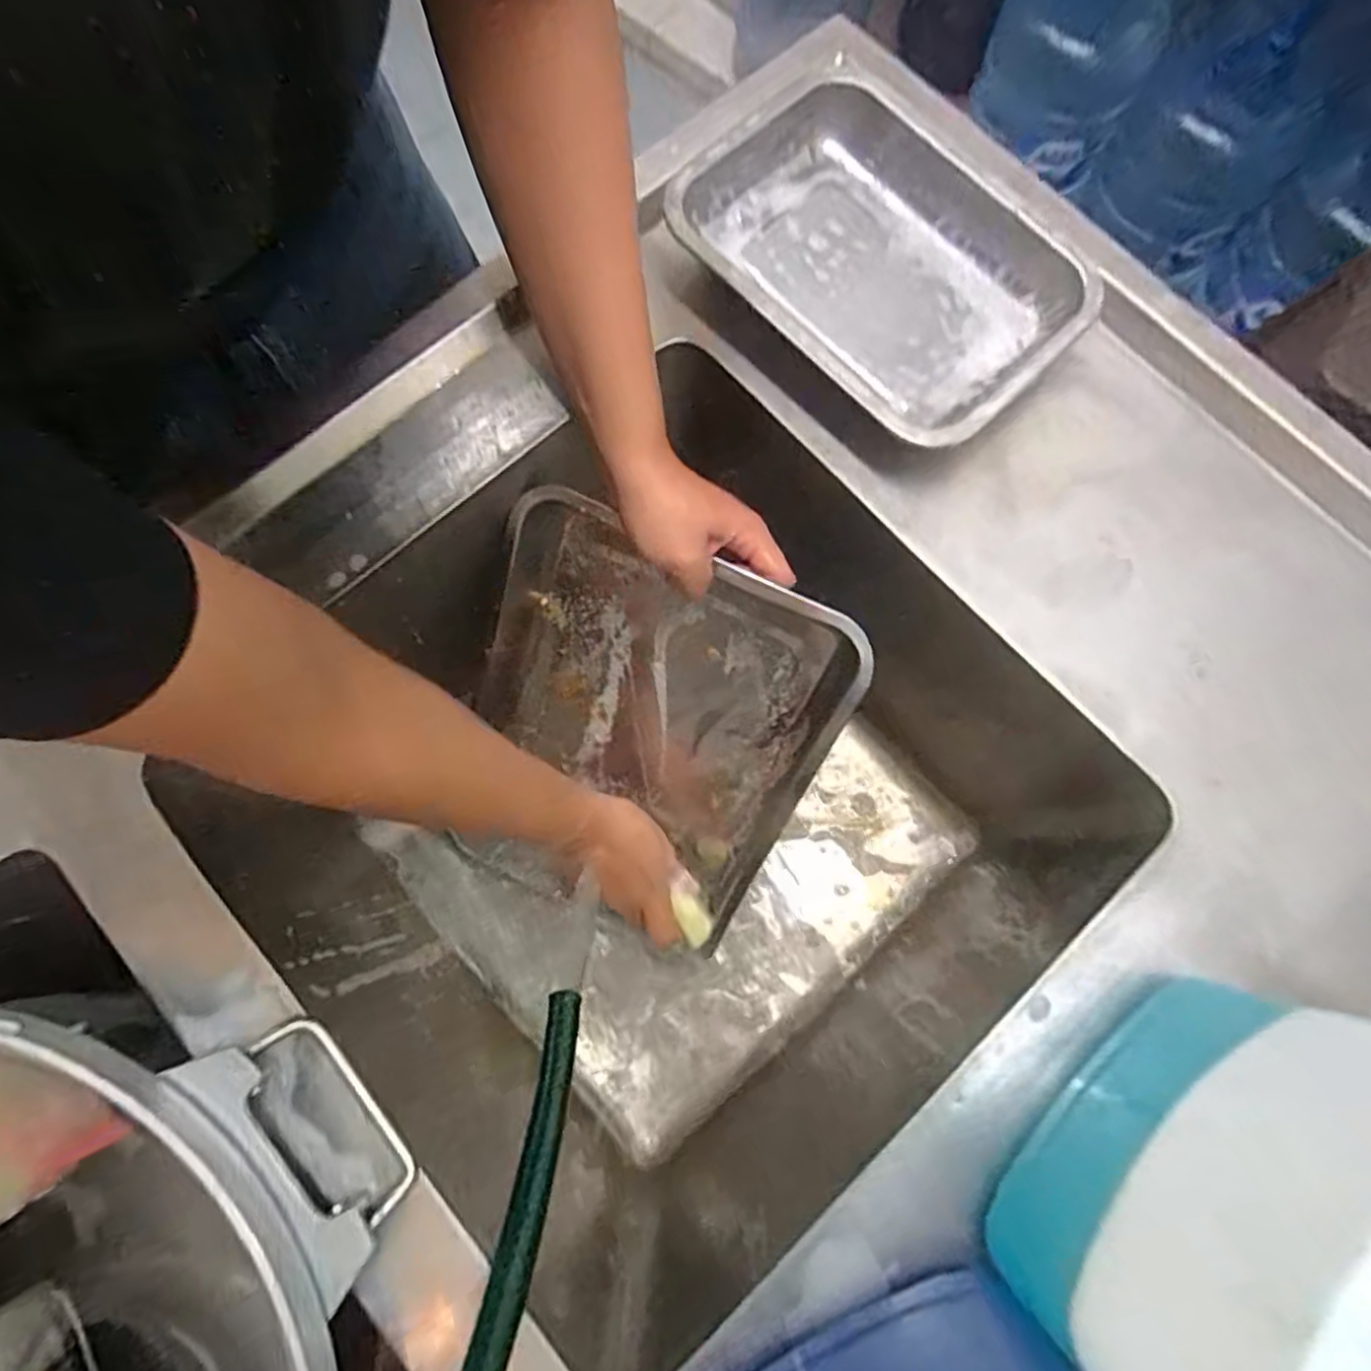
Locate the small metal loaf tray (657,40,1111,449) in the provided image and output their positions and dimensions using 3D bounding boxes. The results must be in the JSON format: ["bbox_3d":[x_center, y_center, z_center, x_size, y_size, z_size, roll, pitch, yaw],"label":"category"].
[{"bbox_3d":[0.138,-0.293,0.502,0.202,0.054,0.259,-43,80,-10],"label":"small metal loaf tray"}]

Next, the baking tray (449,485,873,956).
[{"bbox_3d":[-0.037,0.046,0.618,0.277,0.062,0.365,24,121,7],"label":"baking tray"}]

